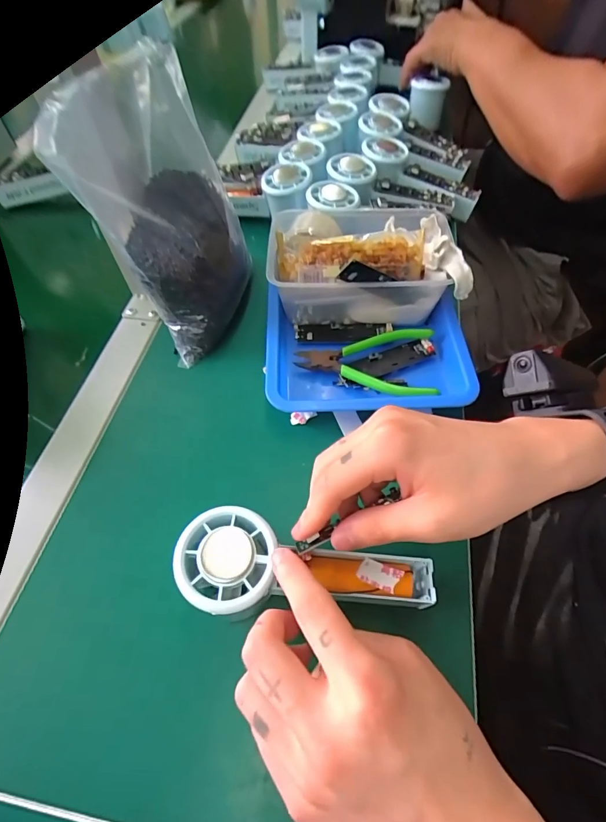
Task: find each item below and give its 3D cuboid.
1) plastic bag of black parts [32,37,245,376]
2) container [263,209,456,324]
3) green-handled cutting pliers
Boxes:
[{"bbox_3d":[-0.115,-0.170,0.345,0.110,0.182,0.162,-11,57,-4],"label":"plastic bag of black parts"},{"bbox_3d":[0.055,-0.143,0.380,0.168,0.073,0.115,0,57,3],"label":"container"},{"bbox_3d":[0.054,-0.044,0.351,0.118,0.009,0.073,2,57,5],"label":"green-handled cutting pliers"}]

